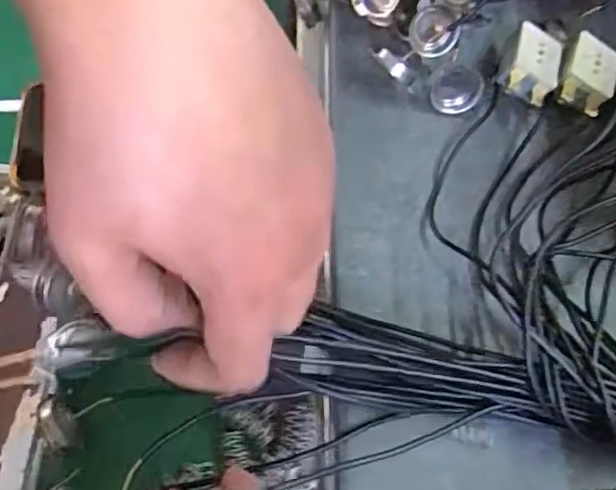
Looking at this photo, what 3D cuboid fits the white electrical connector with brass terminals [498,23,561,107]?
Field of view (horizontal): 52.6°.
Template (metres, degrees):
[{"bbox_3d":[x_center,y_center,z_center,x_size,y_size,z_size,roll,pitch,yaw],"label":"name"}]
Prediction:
[{"bbox_3d":[0.125,-0.102,0.350,0.030,0.015,0.045,36,63,-13],"label":"white electrical connector with brass terminals"}]

